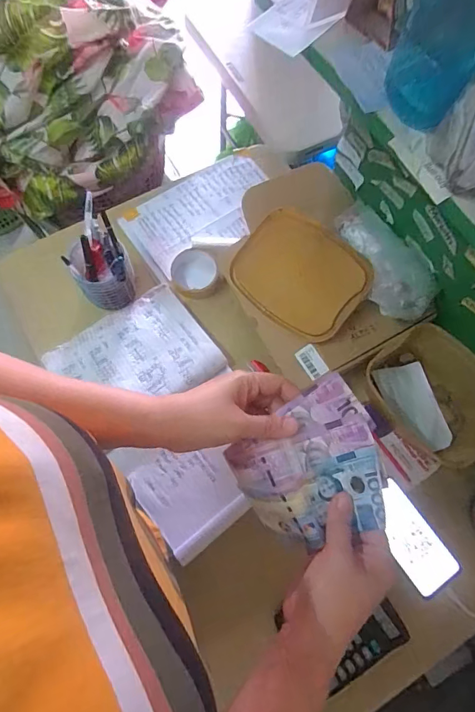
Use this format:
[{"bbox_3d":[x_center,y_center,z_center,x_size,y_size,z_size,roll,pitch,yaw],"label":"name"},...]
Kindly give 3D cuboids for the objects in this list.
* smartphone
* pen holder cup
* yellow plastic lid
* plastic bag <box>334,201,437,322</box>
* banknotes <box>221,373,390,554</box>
[{"bbox_3d":[0.250,0.265,0.623,0.072,0.008,0.150,-32,75,-11],"label":"smartphone"},{"bbox_3d":[-0.213,-0.131,0.692,0.080,0.119,0.069,-10,72,-4],"label":"pen holder cup"},{"bbox_3d":[0.095,-0.126,0.662,0.193,0.018,0.163,37,93,10],"label":"yellow plastic lid"},{"bbox_3d":[0.227,-0.150,0.647,0.094,0.039,0.199,-16,72,-6],"label":"plastic bag"},{"bbox_3d":[0.074,0.100,0.386,0.129,0.062,0.118,-34,75,-11],"label":"banknotes"}]

